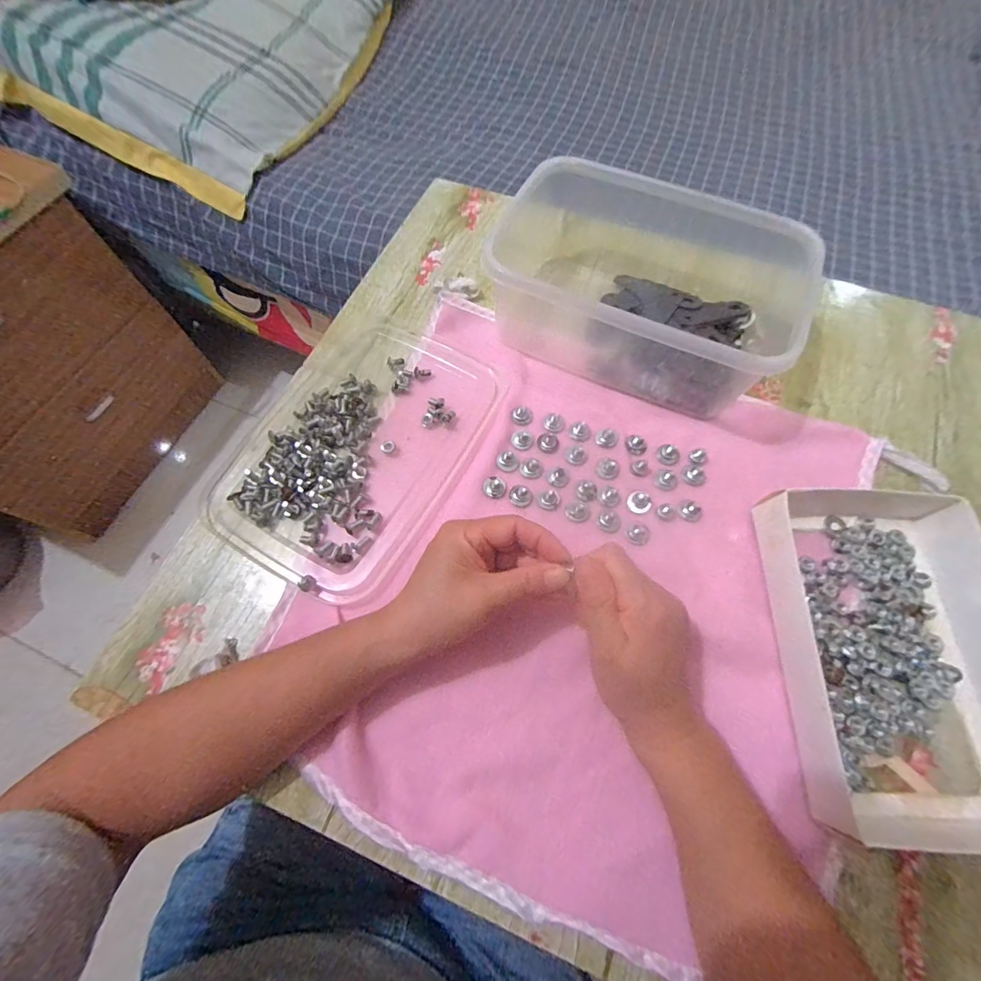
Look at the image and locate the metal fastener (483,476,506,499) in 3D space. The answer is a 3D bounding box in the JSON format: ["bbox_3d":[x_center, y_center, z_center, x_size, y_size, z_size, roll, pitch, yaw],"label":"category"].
[{"bbox_3d":[0.004,-0.004,0.340,0.018,0.009,0.018,0,68,0],"label":"metal fastener"}]

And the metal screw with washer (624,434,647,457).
[{"bbox_3d":[0.121,-0.038,0.354,0.019,0.007,0.019,0,68,0],"label":"metal screw with washer"}]

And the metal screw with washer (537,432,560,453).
[{"bbox_3d":[0.048,-0.040,0.355,0.018,0.007,0.015,20,69,8],"label":"metal screw with washer"}]

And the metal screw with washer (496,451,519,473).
[{"bbox_3d":[0.014,-0.024,0.346,0.017,0.009,0.016,2,68,1],"label":"metal screw with washer"}]

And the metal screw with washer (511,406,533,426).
[{"bbox_3d":[0.027,-0.065,0.367,0.018,0.004,0.018,0,68,0],"label":"metal screw with washer"}]

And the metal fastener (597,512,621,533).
[{"bbox_3d":[0.092,0.024,0.327,0.017,0.008,0.014,-4,68,-2],"label":"metal fastener"}]

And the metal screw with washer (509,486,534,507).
[{"bbox_3d":[0.024,0.003,0.335,0.019,0.011,0.017,9,68,3],"label":"metal screw with washer"}]

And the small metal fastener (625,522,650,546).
[{"bbox_3d":[0.113,0.033,0.323,0.018,0.004,0.017,0,68,0],"label":"small metal fastener"}]

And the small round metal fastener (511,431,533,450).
[{"bbox_3d":[0.027,-0.043,0.358,0.017,0.004,0.017,0,68,0],"label":"small round metal fastener"}]

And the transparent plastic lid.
[{"bbox_3d":[-0.106,-0.040,0.359,0.178,0.018,0.239,25,70,10],"label":"transparent plastic lid"}]

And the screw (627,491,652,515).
[{"bbox_3d":[0.118,0.008,0.330,0.019,0.011,0.018,-38,73,-14],"label":"screw"}]

